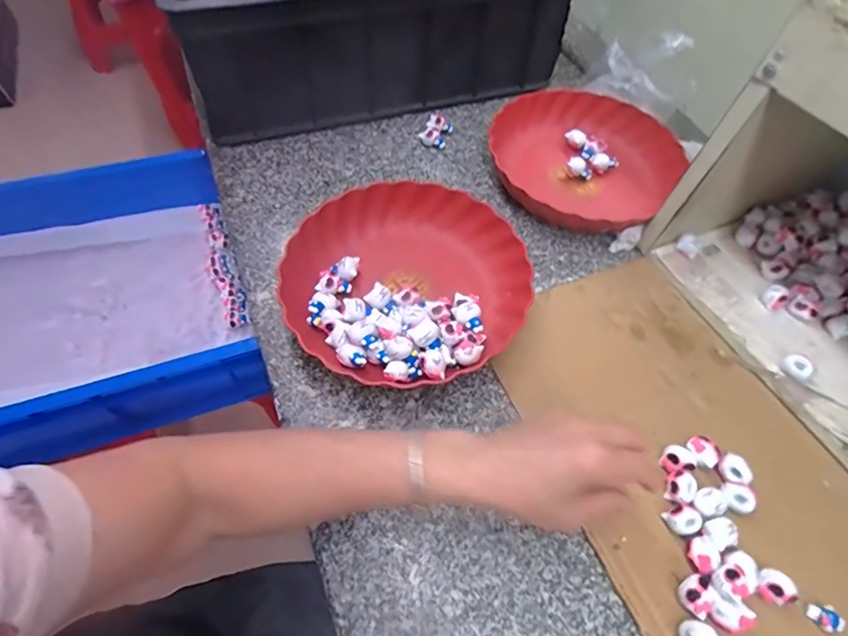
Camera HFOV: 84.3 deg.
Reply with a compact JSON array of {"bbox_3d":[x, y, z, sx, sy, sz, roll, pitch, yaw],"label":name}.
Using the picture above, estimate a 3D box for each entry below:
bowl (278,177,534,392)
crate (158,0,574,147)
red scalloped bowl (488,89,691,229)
[{"bbox_3d":[-0.016,-0.040,0.484,0.234,0.053,0.229,2,57,-2],"label":"bowl"},{"bbox_3d":[-0.092,-0.450,0.670,0.486,0.168,0.321,-18,60,-14],"label":"crate"},{"bbox_3d":[0.200,-0.208,0.604,0.218,0.050,0.230,2,57,-2],"label":"red scalloped bowl"}]

